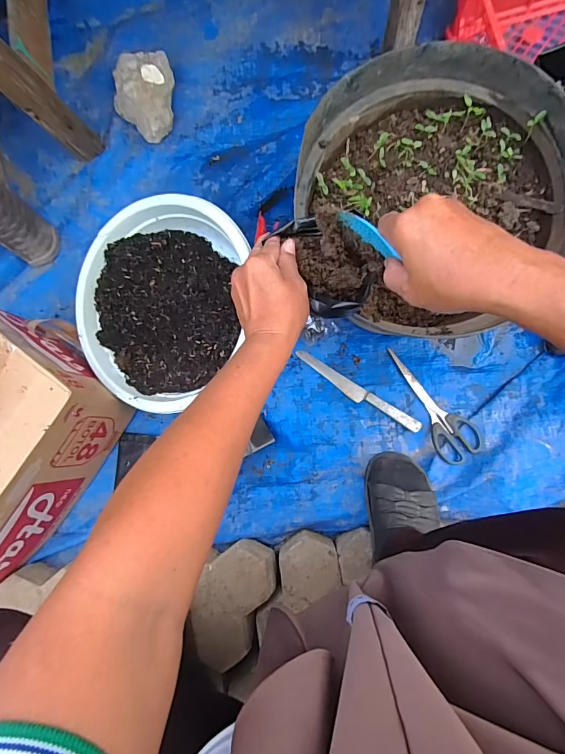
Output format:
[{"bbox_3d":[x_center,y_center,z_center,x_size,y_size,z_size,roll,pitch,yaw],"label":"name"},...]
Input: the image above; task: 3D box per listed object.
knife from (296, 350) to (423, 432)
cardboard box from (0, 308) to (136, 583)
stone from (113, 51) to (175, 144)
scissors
[{"bbox_3d":[0.118,0.025,0.621,0.222,0.008,0.024,32,89,7],"label":"knife"},{"bbox_3d":[-0.432,0.107,0.576,0.236,0.173,0.371,30,89,7],"label":"cardboard box"},{"bbox_3d":[-0.244,-0.480,0.675,0.101,0.065,0.128,3,86,5],"label":"stone"},{"bbox_3d":[0.240,0.037,0.612,0.067,0.008,0.197,-27,84,3],"label":"scissors"}]

